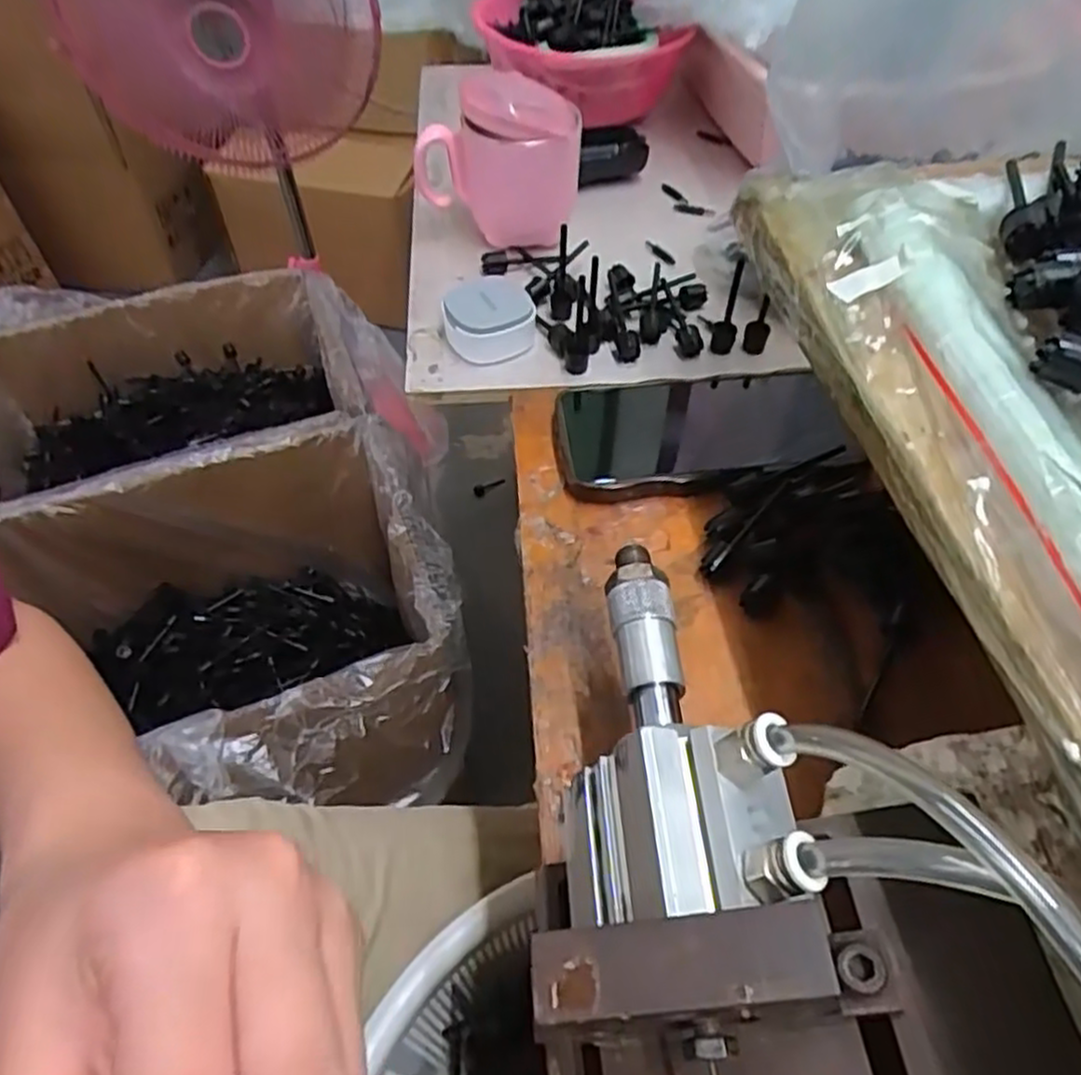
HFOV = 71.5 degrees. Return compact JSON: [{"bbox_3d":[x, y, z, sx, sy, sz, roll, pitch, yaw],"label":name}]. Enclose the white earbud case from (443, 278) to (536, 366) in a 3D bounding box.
[{"bbox_3d":[-0.032,-0.139,0.472,0.055,0.027,0.052,-4,52,-3],"label":"white earbud case"}]

